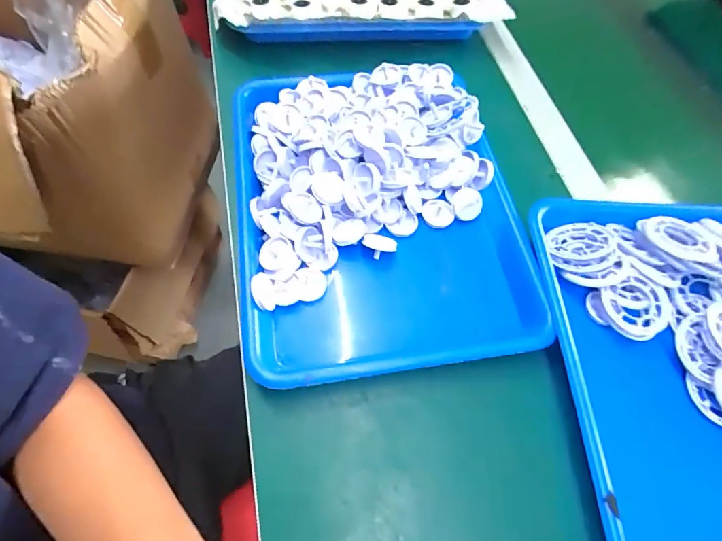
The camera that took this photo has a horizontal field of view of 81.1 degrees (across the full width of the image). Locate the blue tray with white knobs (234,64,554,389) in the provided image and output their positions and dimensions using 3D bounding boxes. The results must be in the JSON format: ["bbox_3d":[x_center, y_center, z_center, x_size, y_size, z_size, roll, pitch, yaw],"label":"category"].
[{"bbox_3d":[0.016,-0.070,0.403,0.262,0.050,0.335,-6,62,-7],"label":"blue tray with white knobs"}]

